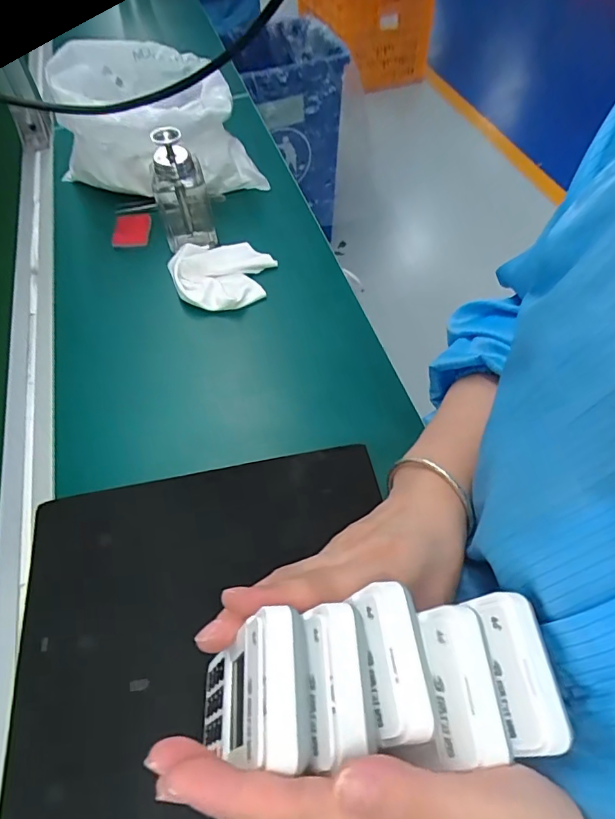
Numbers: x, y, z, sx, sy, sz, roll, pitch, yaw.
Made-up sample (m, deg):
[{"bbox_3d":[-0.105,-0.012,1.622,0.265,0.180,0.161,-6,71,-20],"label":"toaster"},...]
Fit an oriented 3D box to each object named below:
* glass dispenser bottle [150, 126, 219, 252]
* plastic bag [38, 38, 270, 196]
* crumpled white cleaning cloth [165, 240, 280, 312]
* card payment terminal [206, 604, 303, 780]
[{"bbox_3d":[-0.135,-0.241,0.528,0.056,0.115,0.068,-11,54,-8],"label":"glass dispenser bottle"},{"bbox_3d":[-0.180,-0.325,0.582,0.198,0.153,0.180,31,59,21],"label":"plastic bag"},{"bbox_3d":[-0.084,-0.143,0.518,0.105,0.034,0.084,-21,56,-16],"label":"crumpled white cleaning cloth"},{"bbox_3d":[-0.030,0.129,0.225,0.016,0.086,0.054,15,50,-21],"label":"card payment terminal"}]

